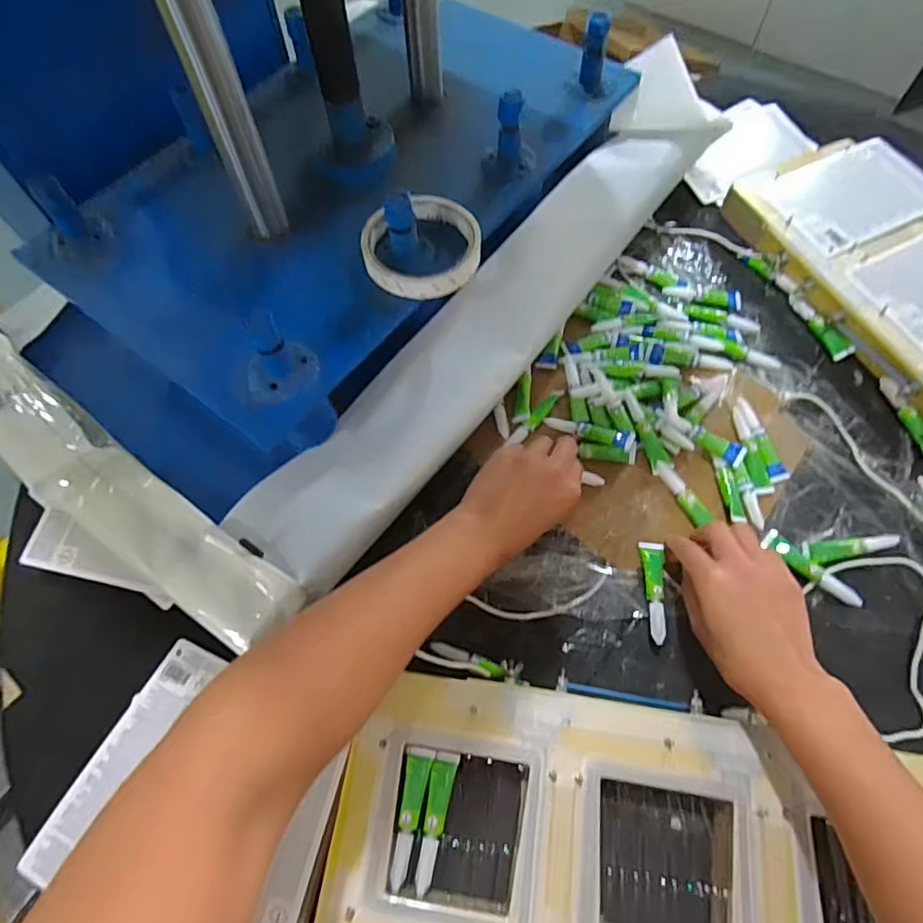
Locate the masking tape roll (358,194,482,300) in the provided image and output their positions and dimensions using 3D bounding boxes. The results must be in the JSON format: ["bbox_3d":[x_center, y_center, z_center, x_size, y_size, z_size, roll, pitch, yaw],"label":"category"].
[{"bbox_3d":[-0.030,-0.164,0.430,0.088,0.020,0.085,0,64,1],"label":"masking tape roll"}]

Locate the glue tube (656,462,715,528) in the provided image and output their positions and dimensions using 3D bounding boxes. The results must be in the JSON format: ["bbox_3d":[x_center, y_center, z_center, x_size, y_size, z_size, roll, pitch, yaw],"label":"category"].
[{"bbox_3d":[0.191,0.028,0.488,0.014,0.009,0.063,-24,64,-11],"label":"glue tube"}]

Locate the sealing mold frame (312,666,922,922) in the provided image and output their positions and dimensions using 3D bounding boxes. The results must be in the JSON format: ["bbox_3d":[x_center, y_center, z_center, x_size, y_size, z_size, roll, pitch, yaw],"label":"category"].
[{"bbox_3d":[0.116,0.256,0.378,0.388,0.034,0.171,7,64,5],"label":"sealing mold frame"}]

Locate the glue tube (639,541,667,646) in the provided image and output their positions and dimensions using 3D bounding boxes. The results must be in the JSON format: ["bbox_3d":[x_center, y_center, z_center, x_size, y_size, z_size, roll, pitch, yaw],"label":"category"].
[{"bbox_3d":[0.157,0.105,0.460,0.018,0.010,0.081,3,64,2],"label":"glue tube"}]

